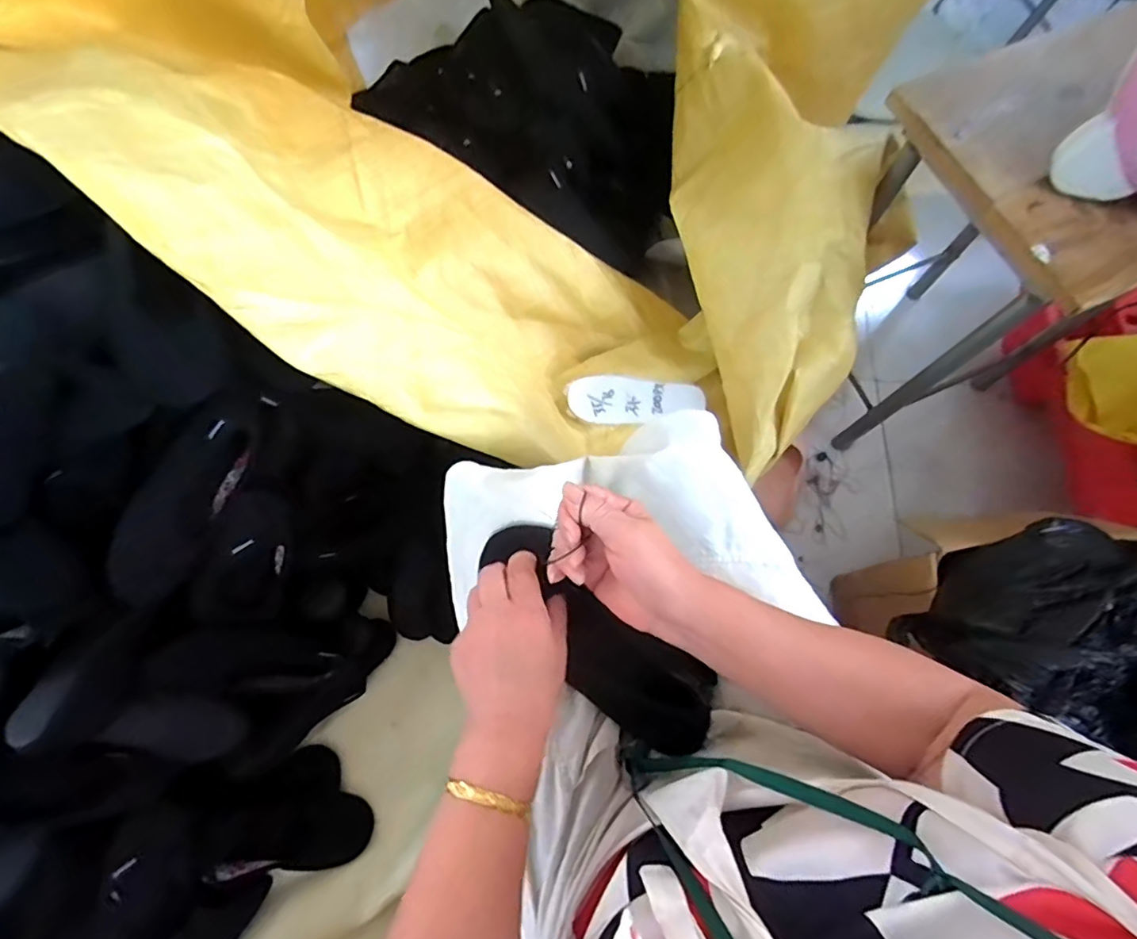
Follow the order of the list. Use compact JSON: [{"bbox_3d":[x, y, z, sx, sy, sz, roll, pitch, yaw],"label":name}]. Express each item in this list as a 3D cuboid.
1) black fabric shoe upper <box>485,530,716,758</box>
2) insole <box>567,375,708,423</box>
[{"bbox_3d":[0.025,0.138,0.461,0.076,0.053,0.236,-42,83,-13],"label":"black fabric shoe upper"},{"bbox_3d":[0.096,-0.098,0.813,0.191,0.007,0.065,6,80,4],"label":"insole"}]

